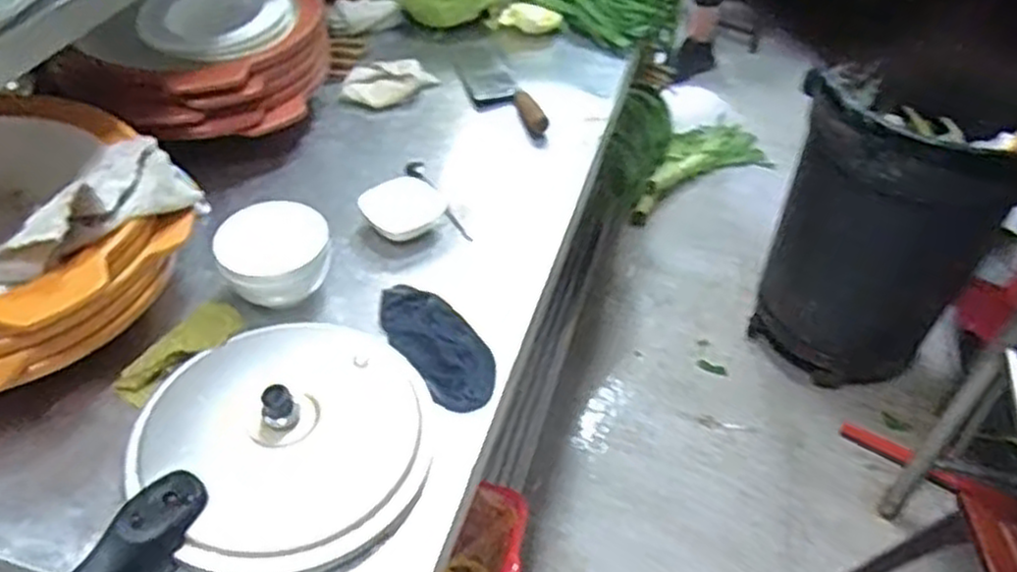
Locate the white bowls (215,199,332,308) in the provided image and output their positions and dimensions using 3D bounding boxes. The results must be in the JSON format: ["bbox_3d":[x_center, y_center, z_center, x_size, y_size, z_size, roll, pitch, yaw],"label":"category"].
[{"bbox_3d":[-0.271,-0.039,0.892,0.118,0.075,0.118,2,43,-2],"label":"white bowls"}]

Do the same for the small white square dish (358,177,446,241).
[{"bbox_3d":[-0.137,-0.102,1.011,0.103,0.035,0.077,-21,48,-24],"label":"small white square dish"}]

